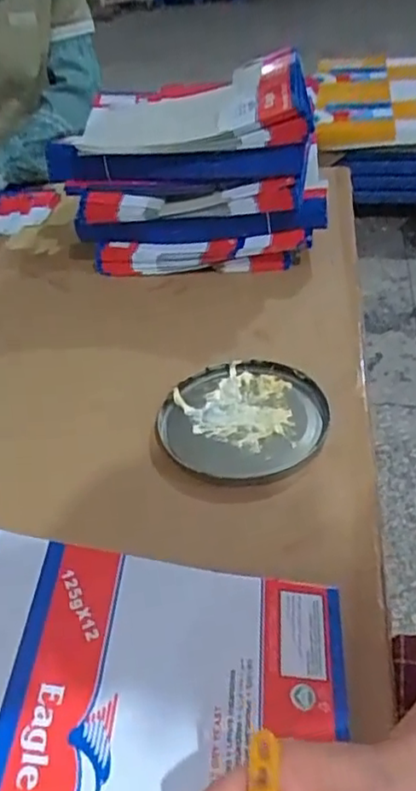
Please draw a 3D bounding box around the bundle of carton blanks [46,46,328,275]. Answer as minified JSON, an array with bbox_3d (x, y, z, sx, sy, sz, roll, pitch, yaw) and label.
[{"bbox_3d":[-0.018,-0.345,0.937,0.353,0.194,0.344,-4,40,3],"label":"bundle of carton blanks"}]

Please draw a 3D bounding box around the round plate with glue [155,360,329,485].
[{"bbox_3d":[0.031,0.027,0.639,0.161,0.025,0.171,-4,40,3],"label":"round plate with glue"}]

